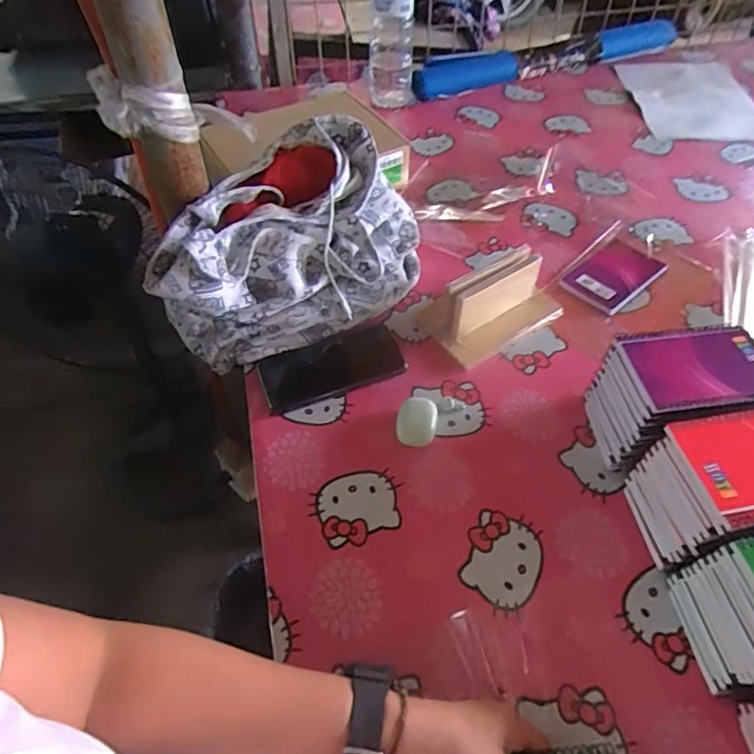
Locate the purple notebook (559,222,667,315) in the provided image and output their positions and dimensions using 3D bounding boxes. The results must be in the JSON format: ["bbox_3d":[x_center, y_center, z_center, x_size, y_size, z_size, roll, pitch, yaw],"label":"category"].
[{"bbox_3d":[0.323,-0.148,0.753,0.154,0.010,0.099,-37,60,-25],"label":"purple notebook"}]

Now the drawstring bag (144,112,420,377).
[{"bbox_3d":[-0.106,-0.161,0.668,0.317,0.164,0.186,-20,55,-15],"label":"drawstring bag"}]

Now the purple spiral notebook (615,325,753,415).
[{"bbox_3d":[0.300,-0.012,0.517,0.128,0.008,0.093,-6,52,-4],"label":"purple spiral notebook"}]

